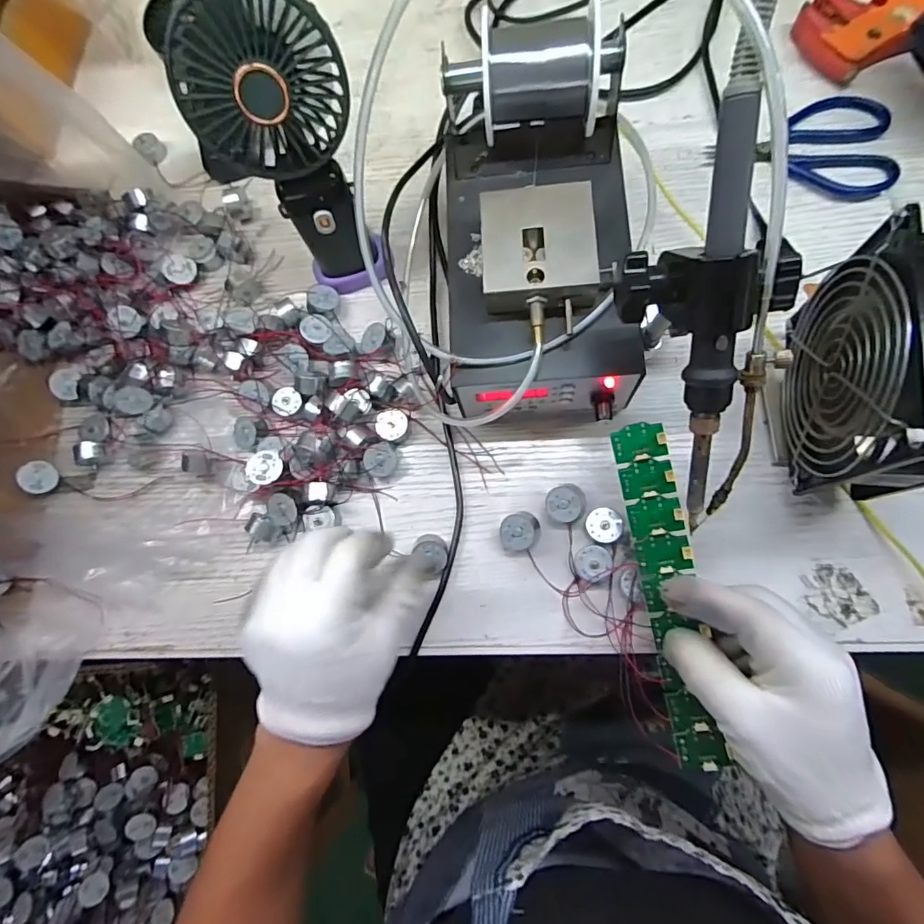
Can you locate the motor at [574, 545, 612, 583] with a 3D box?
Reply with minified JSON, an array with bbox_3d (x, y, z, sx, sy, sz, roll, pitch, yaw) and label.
[{"bbox_3d":[0.084,0.065,0.324,0.023,0.011,0.022,-1,79,6],"label":"motor"}]

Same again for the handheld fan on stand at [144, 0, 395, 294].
[{"bbox_3d":[-0.098,-0.180,0.315,0.085,0.176,0.064,-25,77,1],"label":"handheld fan on stand"}]

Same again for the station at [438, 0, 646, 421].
[{"bbox_3d":[0.050,-0.132,0.314,0.119,0.124,0.200,-3,78,6],"label":"station"}]

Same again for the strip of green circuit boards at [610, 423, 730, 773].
[{"bbox_3d":[0.121,0.075,0.291,0.030,0.005,0.195,-12,85,22],"label":"strip of green circuit boards"}]

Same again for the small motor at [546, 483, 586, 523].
[{"bbox_3d":[0.069,0.028,0.334,0.026,0.019,0.023,-13,78,4],"label":"small motor"}]

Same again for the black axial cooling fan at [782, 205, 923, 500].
[{"bbox_3d":[0.218,-0.044,0.271,0.046,0.132,0.119,4,78,8],"label":"black axial cooling fan"}]

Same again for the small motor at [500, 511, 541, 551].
[{"bbox_3d":[0.038,0.046,0.333,0.025,0.018,0.024,-9,78,5],"label":"small motor"}]

